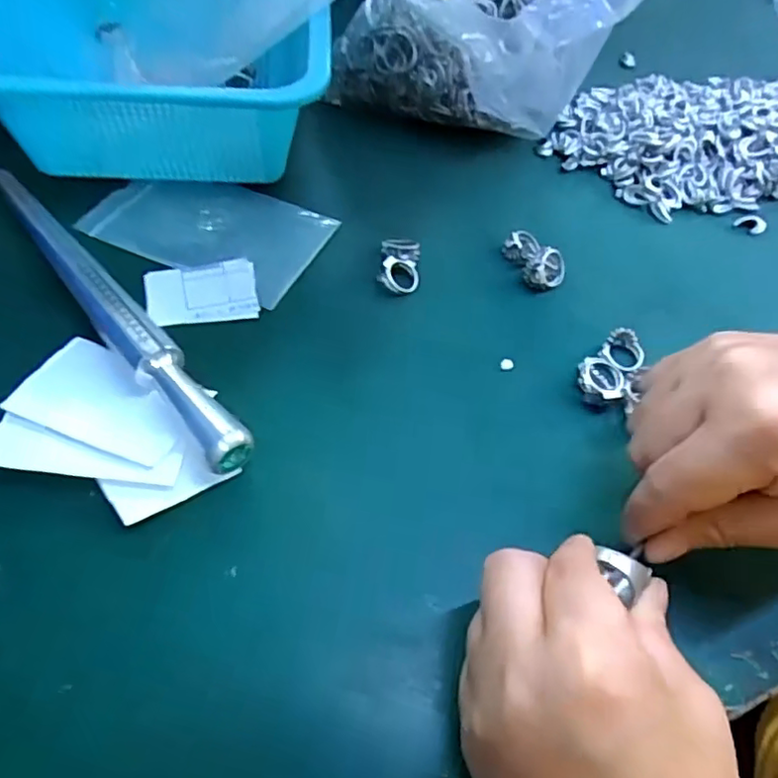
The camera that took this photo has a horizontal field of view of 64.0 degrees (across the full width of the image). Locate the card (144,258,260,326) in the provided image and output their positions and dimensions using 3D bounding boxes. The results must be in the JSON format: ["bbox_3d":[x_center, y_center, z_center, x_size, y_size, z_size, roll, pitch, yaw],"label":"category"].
[{"bbox_3d":[-0.096,-0.050,0.322,0.054,0.004,0.038,-9,61,-11],"label":"card"}]

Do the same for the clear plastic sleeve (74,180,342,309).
[{"bbox_3d":[-0.100,-0.094,0.355,0.121,0.005,0.078,24,57,11],"label":"clear plastic sleeve"}]

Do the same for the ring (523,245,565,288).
[{"bbox_3d":[0.088,-0.067,0.349,0.022,0.022,0.018,20,57,9],"label":"ring"}]

